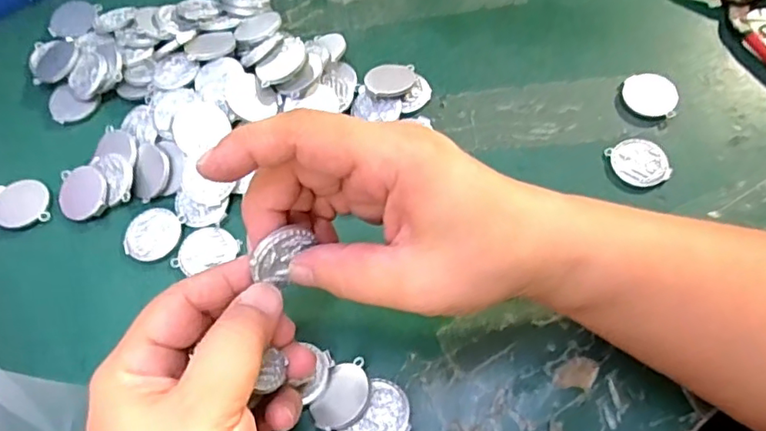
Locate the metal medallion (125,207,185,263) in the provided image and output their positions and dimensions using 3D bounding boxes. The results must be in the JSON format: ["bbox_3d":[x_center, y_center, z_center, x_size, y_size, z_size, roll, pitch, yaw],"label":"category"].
[{"bbox_3d":[-0.122,0.009,0.312,0.027,0.004,0.030,25,67,14],"label":"metal medallion"}]

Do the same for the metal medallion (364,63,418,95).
[{"bbox_3d":[0.005,-0.080,0.344,0.029,0.004,0.023,3,60,-1],"label":"metal medallion"}]

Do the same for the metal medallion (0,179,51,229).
[{"bbox_3d":[-0.199,-0.008,0.323,0.030,0.004,0.031,-17,64,-7],"label":"metal medallion"}]

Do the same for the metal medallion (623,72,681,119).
[{"bbox_3d":[0.154,-0.069,0.339,0.031,0.005,0.028,21,66,12],"label":"metal medallion"}]

